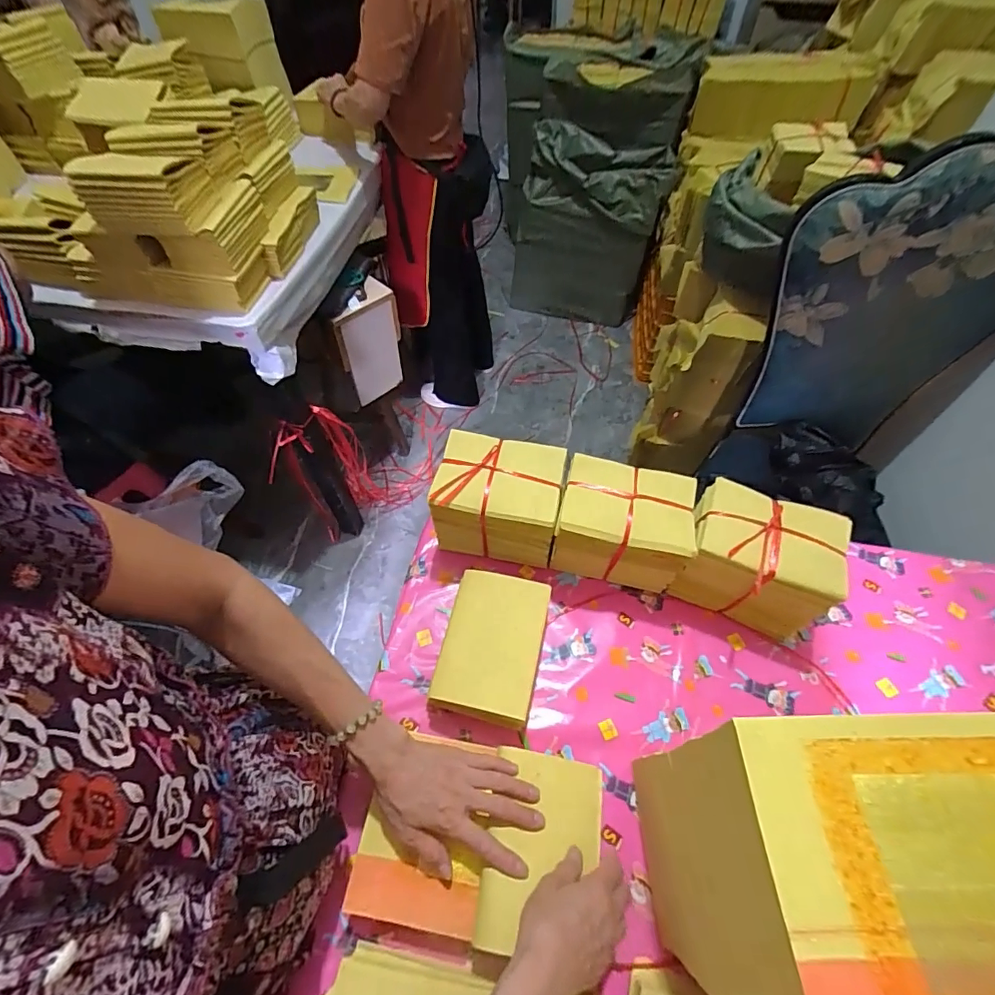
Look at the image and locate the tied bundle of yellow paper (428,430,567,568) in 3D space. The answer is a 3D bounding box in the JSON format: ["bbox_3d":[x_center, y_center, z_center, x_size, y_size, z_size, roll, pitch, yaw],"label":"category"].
[{"bbox_3d":[0.003,0.006,0.671,0.163,0.143,0.115,11,58,7],"label":"tied bundle of yellow paper"}]

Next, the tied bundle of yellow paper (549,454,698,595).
[{"bbox_3d":[0.168,0.040,0.658,0.165,0.135,0.116,12,58,8],"label":"tied bundle of yellow paper"}]

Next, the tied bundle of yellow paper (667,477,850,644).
[{"bbox_3d":[0.338,0.082,0.631,0.165,0.147,0.126,21,59,13],"label":"tied bundle of yellow paper"}]

